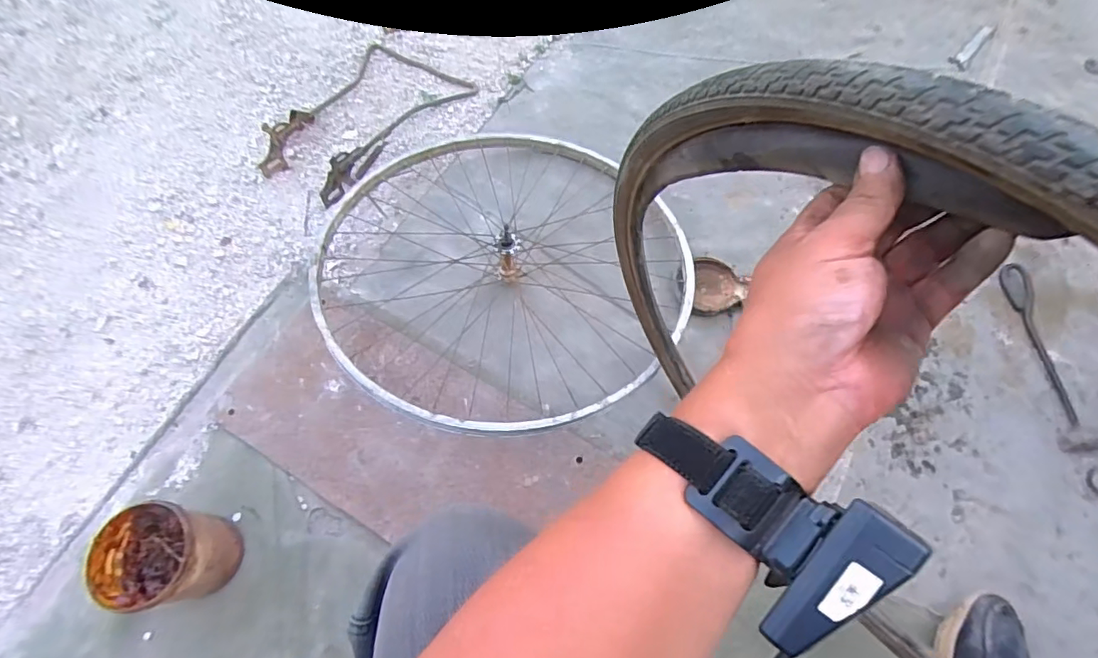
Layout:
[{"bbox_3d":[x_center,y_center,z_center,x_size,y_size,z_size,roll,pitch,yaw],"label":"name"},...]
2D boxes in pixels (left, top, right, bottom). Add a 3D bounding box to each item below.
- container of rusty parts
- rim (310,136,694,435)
[{"bbox_3d":[-0.494,0.299,0.715,0.133,0.122,0.121,4,66,5],"label":"container of rusty parts"},{"bbox_3d":[-0.082,-0.112,0.865,0.566,0.122,0.556,-1,65,3],"label":"rim"}]

